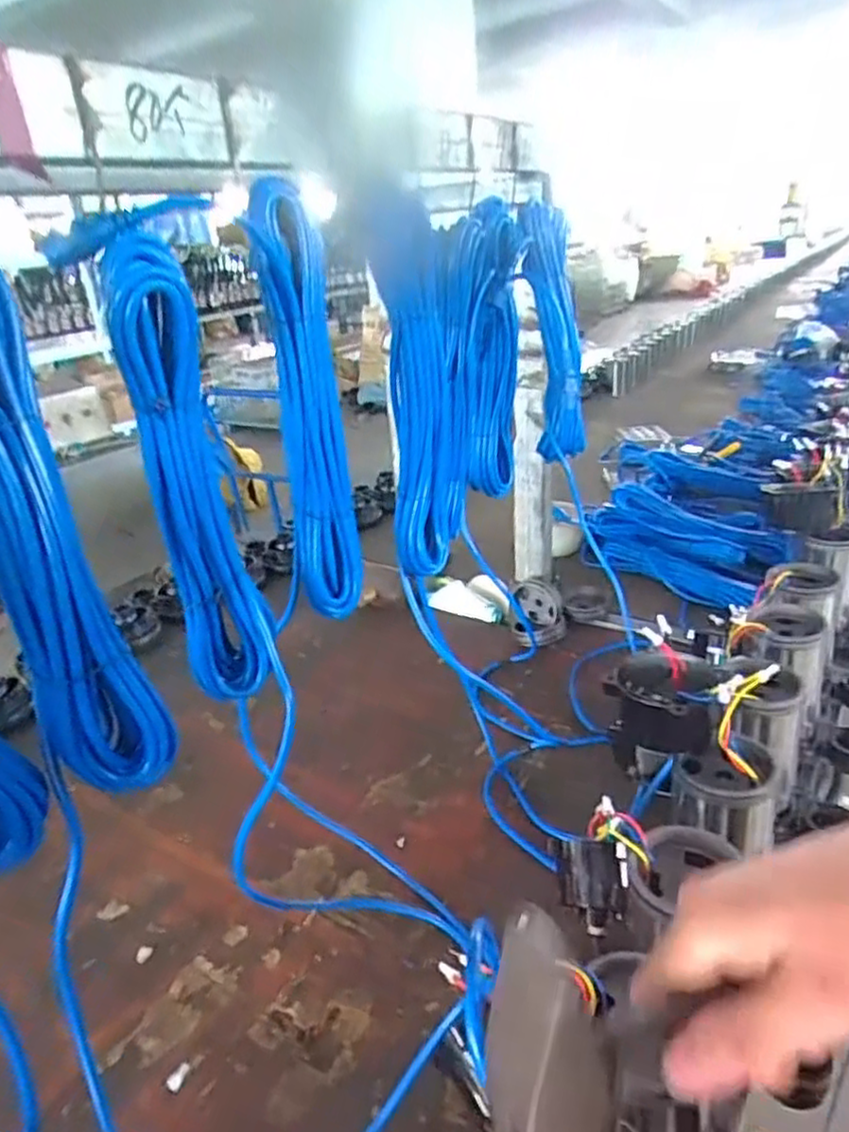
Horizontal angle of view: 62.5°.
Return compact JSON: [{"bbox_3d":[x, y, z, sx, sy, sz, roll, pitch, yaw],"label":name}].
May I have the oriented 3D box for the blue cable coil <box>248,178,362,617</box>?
[{"bbox_3d":[-0.093,-0.113,0.578,0.063,0.334,0.048,-11,26,-10],"label":"blue cable coil"}]

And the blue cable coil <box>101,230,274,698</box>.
[{"bbox_3d":[-0.164,-0.043,0.503,0.071,0.334,0.064,-16,27,-19],"label":"blue cable coil"}]

